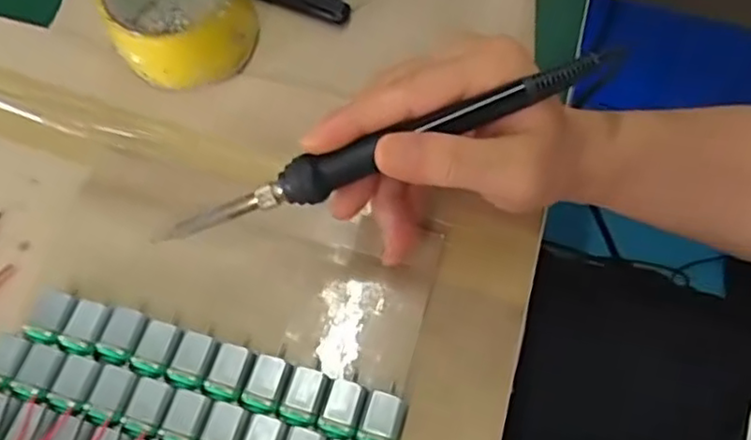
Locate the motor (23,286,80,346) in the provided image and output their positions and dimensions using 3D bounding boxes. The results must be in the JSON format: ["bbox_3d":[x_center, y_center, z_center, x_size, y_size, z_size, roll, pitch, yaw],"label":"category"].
[{"bbox_3d":[-0.165,0.051,0.338,0.019,0.015,0.027,17,66,9],"label":"motor"}]

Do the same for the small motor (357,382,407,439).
[{"bbox_3d":[0.004,0.096,0.317,0.019,0.017,0.033,16,66,8],"label":"small motor"}]

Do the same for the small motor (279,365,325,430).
[{"bbox_3d":[-0.034,0.088,0.321,0.018,0.013,0.027,15,66,8],"label":"small motor"}]

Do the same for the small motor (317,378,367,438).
[{"bbox_3d":[-0.016,0.092,0.318,0.018,0.016,0.026,16,66,9],"label":"small motor"}]

